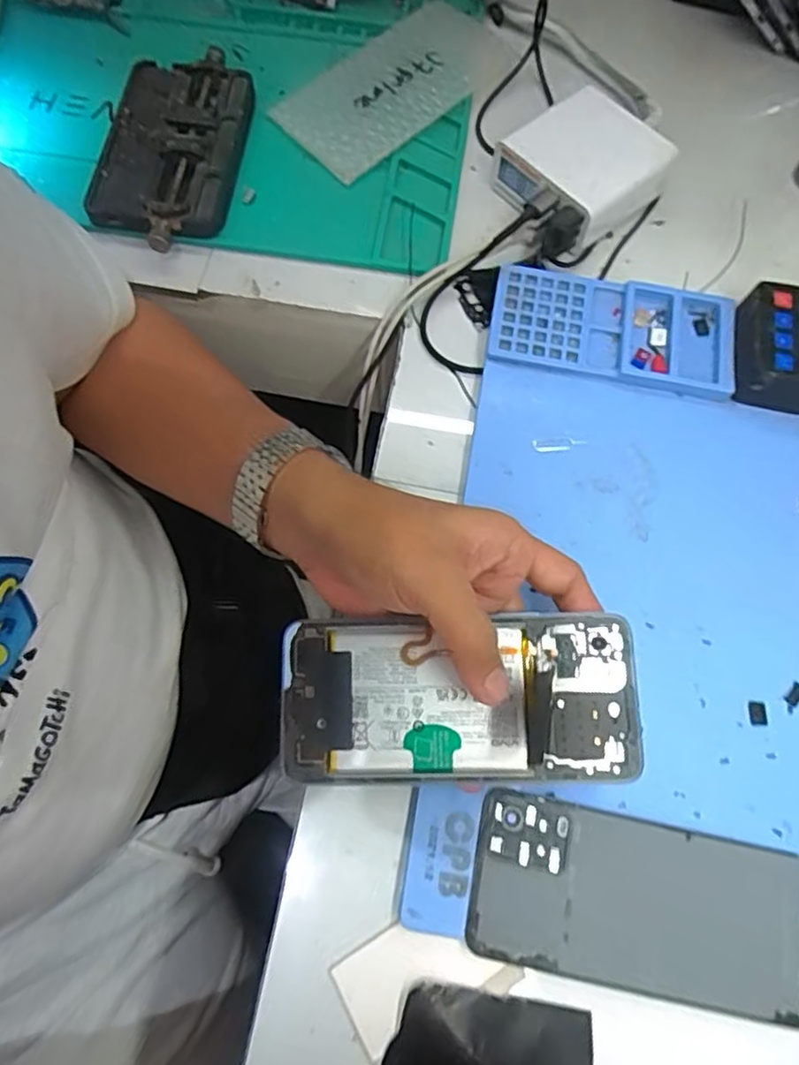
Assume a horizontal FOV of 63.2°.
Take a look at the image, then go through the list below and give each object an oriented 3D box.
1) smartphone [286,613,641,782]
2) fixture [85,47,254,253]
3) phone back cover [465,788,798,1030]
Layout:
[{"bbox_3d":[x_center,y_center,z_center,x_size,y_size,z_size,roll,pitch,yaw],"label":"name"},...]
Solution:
[{"bbox_3d":[0.027,0.077,0.302,0.161,0.010,0.071,-1,71,4],"label":"smartphone"},{"bbox_3d":[-0.158,-0.266,0.453,0.094,0.025,0.171,5,71,0],"label":"fixture"},{"bbox_3d":[0.114,0.176,0.308,0.159,0.009,0.072,12,71,2],"label":"phone back cover"}]

